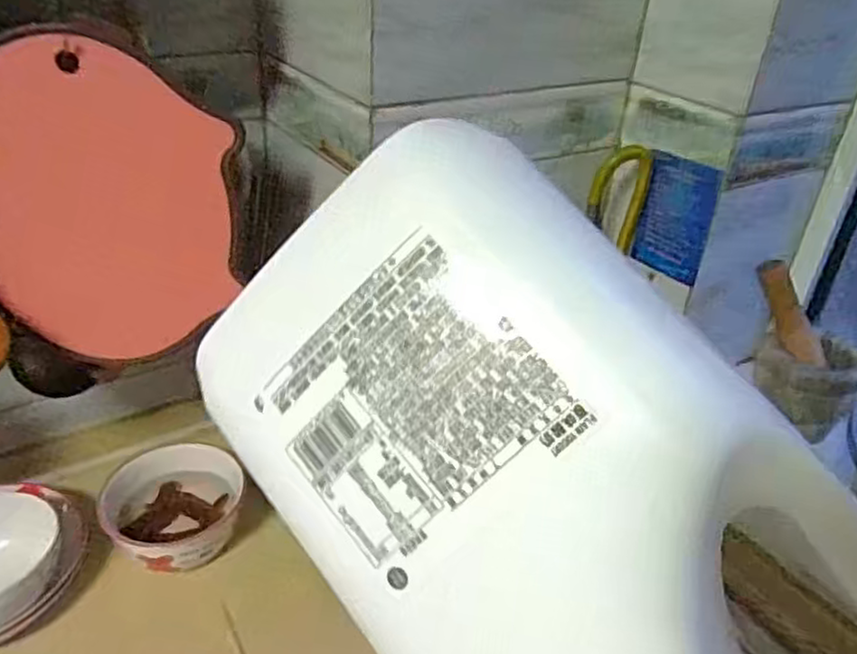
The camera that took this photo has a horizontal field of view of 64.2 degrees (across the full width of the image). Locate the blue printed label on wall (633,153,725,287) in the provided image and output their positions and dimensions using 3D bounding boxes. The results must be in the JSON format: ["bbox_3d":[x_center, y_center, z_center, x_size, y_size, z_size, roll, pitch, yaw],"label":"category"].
[{"bbox_3d":[0.264,-0.116,0.733,0.005,0.126,0.080,-17,36,-33],"label":"blue printed label on wall"}]

